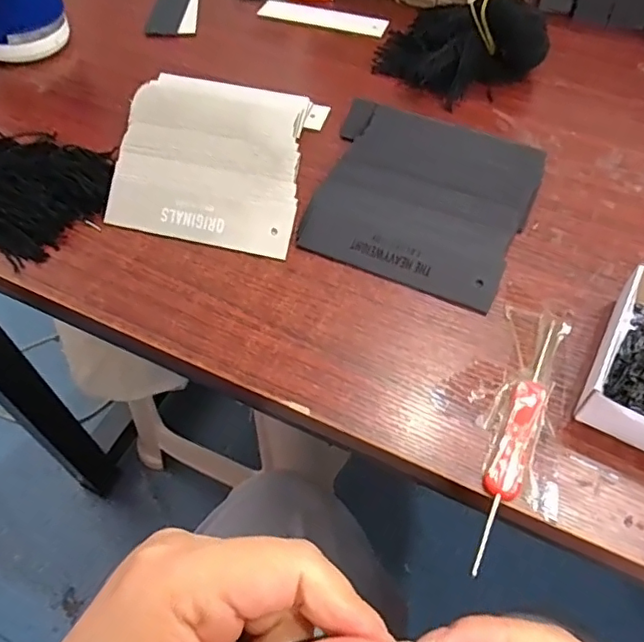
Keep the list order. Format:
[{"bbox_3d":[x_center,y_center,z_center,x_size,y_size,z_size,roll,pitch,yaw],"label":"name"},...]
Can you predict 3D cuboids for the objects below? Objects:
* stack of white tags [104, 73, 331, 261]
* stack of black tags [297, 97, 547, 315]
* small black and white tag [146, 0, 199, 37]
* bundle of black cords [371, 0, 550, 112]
[{"bbox_3d":[-0.076,-0.117,0.399,0.131,0.026,0.156,6,52,5],"label":"stack of white tags"},{"bbox_3d":[0.062,-0.085,0.373,0.144,0.031,0.133,22,55,17],"label":"stack of black tags"},{"bbox_3d":[-0.146,-0.317,0.564,0.043,0.013,0.119,-3,52,-2],"label":"small black and white tag"},{"bbox_3d":[0.107,-0.226,0.465,0.139,0.059,0.077,21,55,16],"label":"bundle of black cords"}]

